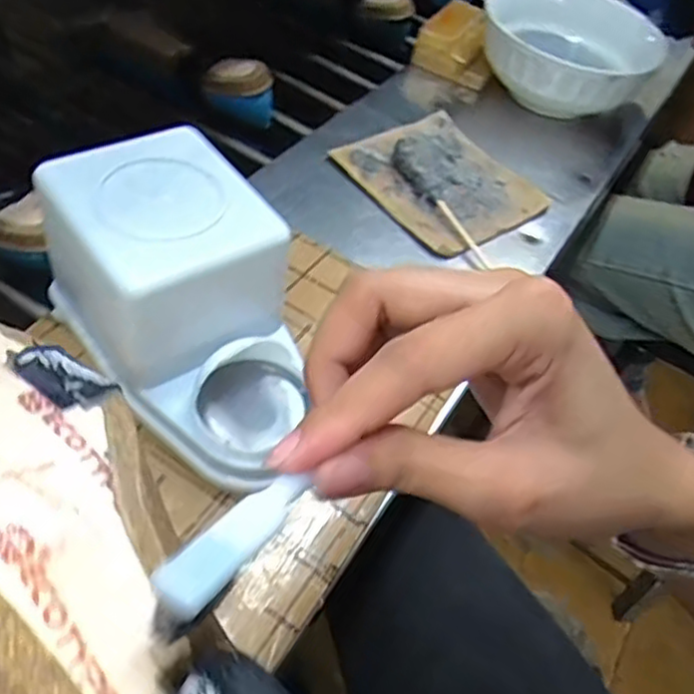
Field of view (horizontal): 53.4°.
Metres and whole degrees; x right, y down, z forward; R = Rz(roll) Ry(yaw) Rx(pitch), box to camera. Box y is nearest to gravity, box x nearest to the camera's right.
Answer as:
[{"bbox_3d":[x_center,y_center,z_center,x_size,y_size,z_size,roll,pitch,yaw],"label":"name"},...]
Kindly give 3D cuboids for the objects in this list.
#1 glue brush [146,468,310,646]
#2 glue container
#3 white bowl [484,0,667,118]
[{"bbox_3d":[-0.027,0.047,0.167,0.013,0.007,0.059,24,29,17],"label":"glue brush"},{"bbox_3d":[-0.082,-0.016,0.378,0.106,0.107,0.186,-28,63,-26],"label":"glue container"},{"bbox_3d":[0.220,-0.286,0.687,0.175,0.083,0.182,7,49,-8],"label":"white bowl"}]

